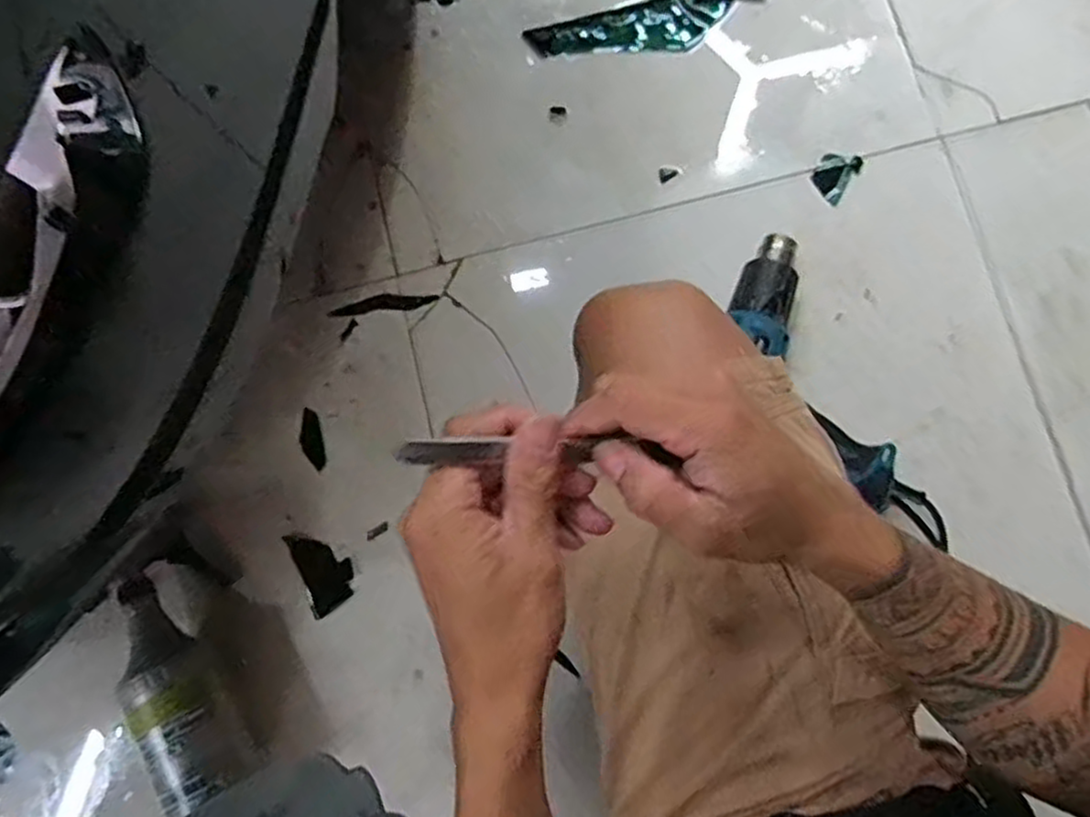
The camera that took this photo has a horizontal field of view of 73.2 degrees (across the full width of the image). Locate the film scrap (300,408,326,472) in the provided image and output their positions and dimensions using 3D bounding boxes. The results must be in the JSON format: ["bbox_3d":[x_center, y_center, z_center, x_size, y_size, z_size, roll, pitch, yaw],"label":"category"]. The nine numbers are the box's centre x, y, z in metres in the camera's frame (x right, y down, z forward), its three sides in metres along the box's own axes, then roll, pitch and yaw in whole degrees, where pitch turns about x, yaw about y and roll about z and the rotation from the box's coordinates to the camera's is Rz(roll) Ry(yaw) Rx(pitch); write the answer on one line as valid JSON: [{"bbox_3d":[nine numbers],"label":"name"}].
[{"bbox_3d":[-0.244,0.033,0.767,0.023,0.005,0.064,-15,80,0],"label":"film scrap"}]

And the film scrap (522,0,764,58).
[{"bbox_3d":[0.120,-0.432,0.829,0.266,0.009,0.066,-17,80,0],"label":"film scrap"}]

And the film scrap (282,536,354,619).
[{"bbox_3d":[-0.226,0.163,0.749,0.049,0.006,0.084,-26,80,-2],"label":"film scrap"}]

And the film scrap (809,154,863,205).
[{"bbox_3d":[0.312,-0.252,0.792,0.040,0.009,0.055,34,83,8],"label":"film scrap"}]

